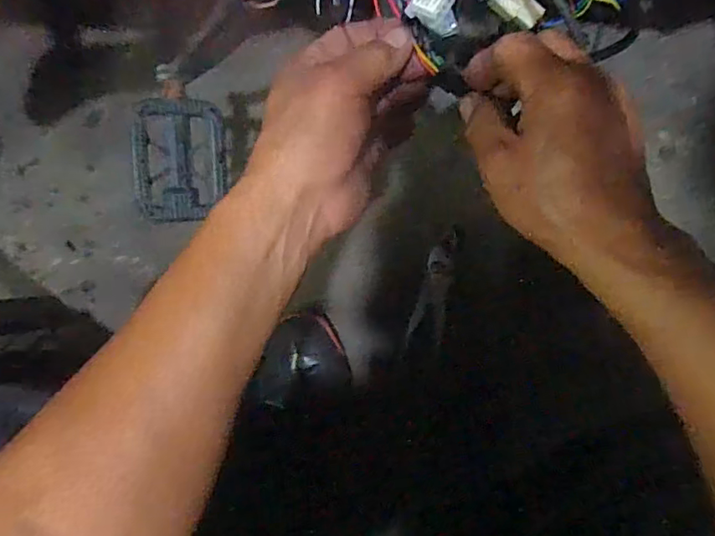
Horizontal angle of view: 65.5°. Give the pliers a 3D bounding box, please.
[{"bbox_3d":[0.085,0.021,0.614,0.037,0.015,0.131,11,93,4],"label":"pliers"}]

